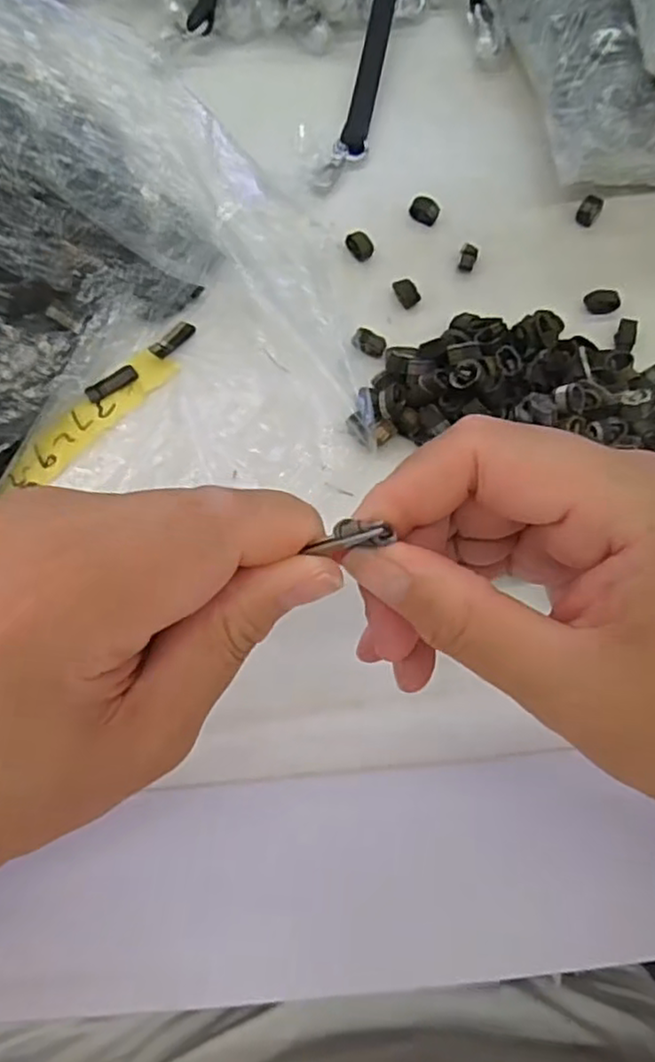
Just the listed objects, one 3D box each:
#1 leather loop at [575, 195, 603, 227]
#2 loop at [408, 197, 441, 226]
[{"bbox_3d":[0.156,-0.191,0.407,0.012,0.012,0.013,22,67,10],"label":"leather loop"},{"bbox_3d":[0.058,-0.192,0.408,0.017,0.010,0.012,26,68,11],"label":"loop"}]

